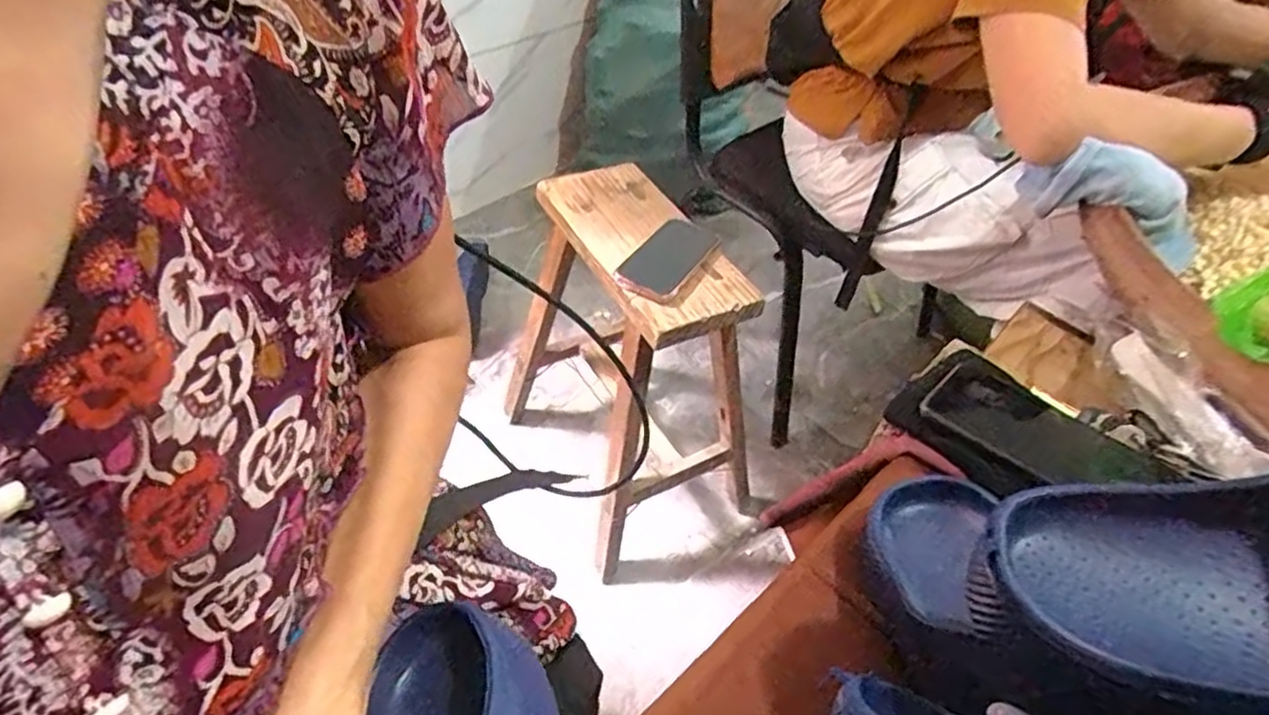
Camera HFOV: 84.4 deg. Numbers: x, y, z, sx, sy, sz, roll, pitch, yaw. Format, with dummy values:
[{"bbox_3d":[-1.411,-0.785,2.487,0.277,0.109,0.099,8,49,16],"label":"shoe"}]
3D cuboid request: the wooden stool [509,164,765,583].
[{"bbox_3d":[0.003,0.013,1.118,0.300,0.498,0.387,-21,51,-24],"label":"wooden stool"}]

